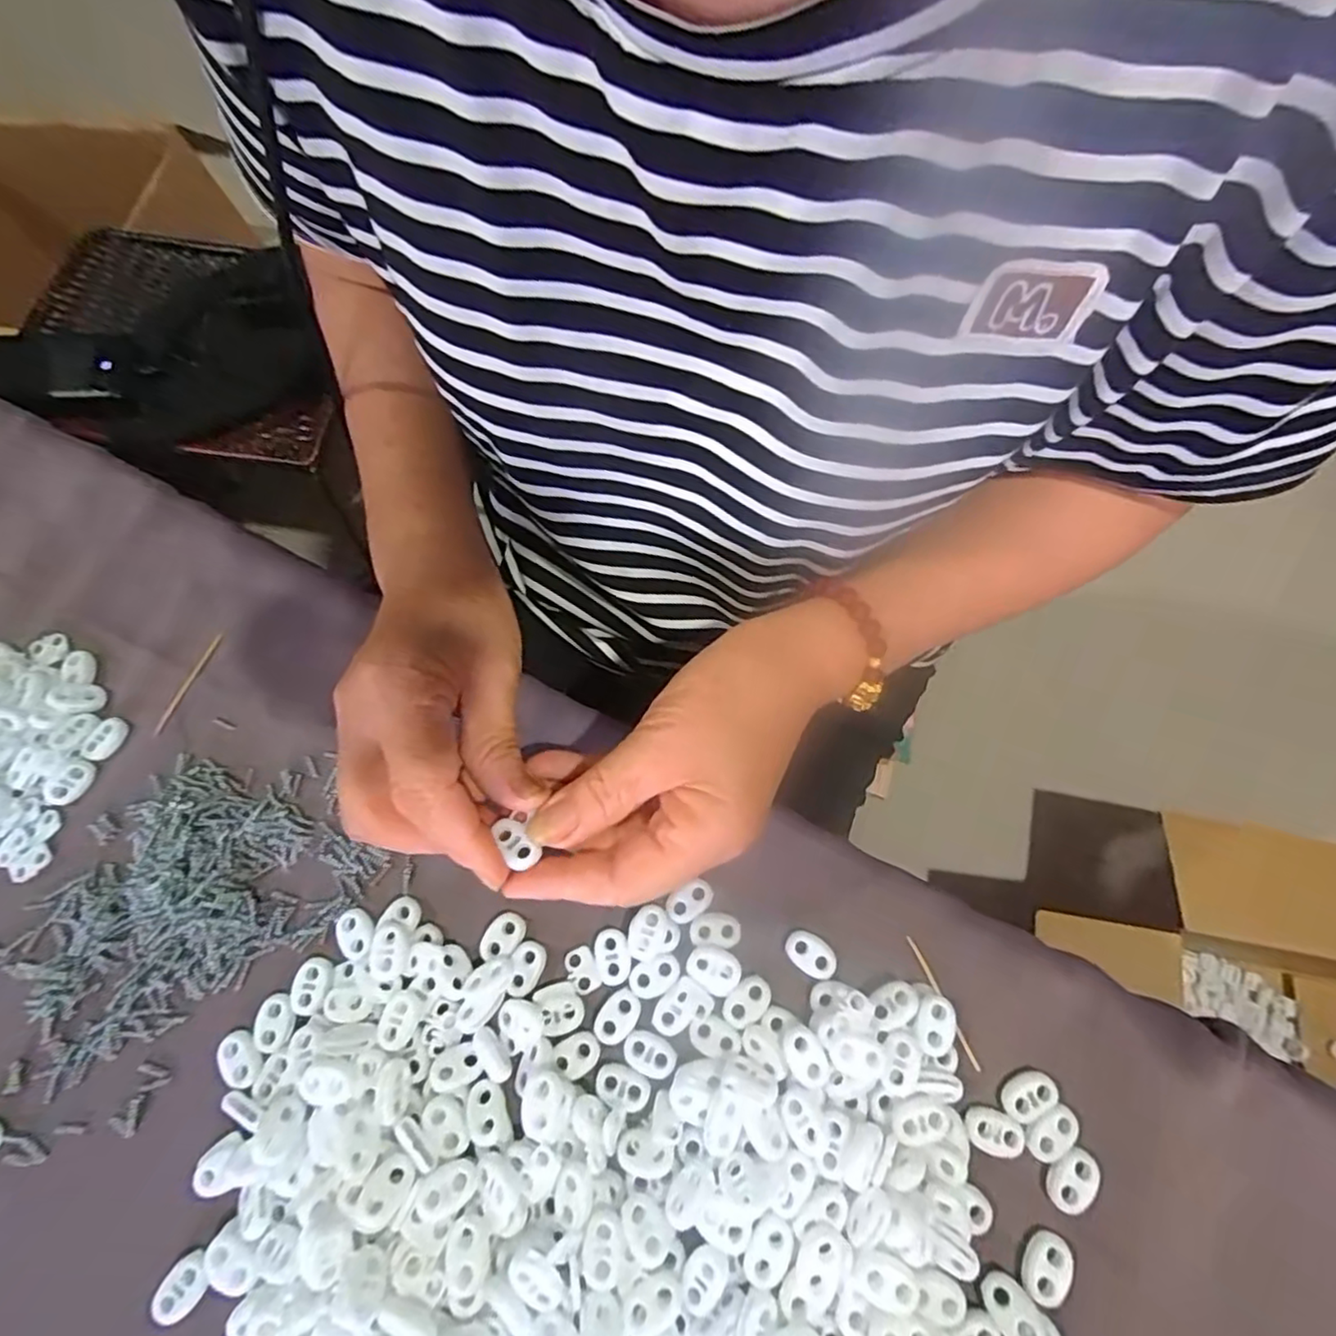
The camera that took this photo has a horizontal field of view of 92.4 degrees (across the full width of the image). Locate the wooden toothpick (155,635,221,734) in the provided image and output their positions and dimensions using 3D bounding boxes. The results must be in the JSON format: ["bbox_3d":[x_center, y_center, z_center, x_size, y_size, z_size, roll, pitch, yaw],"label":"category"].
[{"bbox_3d":[-0.247,0.007,0.330,0.006,0.004,0.058,16,70,8],"label":"wooden toothpick"}]

